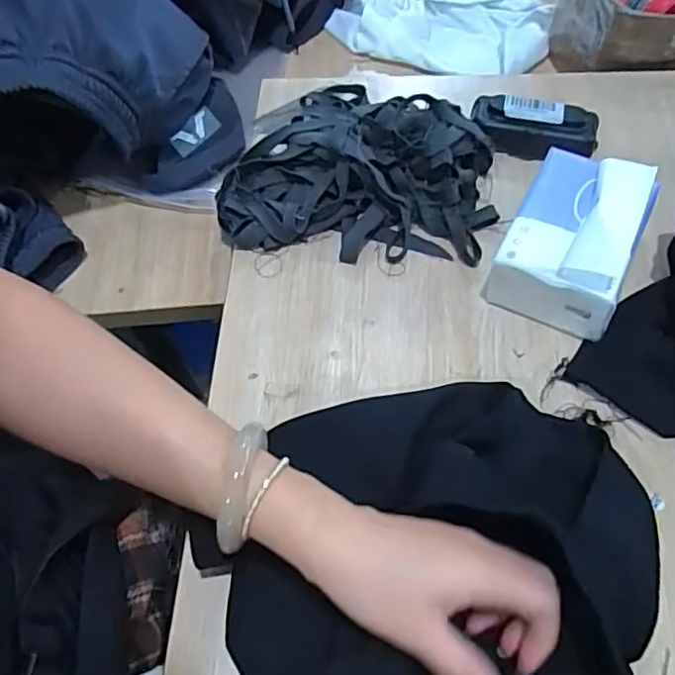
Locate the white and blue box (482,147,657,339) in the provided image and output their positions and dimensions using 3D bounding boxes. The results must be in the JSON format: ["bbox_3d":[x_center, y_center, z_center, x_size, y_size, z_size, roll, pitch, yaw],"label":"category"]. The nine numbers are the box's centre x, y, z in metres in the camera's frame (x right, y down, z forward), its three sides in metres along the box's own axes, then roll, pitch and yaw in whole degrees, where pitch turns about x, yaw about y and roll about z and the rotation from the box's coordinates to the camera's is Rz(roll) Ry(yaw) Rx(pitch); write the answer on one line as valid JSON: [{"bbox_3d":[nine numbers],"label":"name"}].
[{"bbox_3d":[0.173,-0.076,0.454,0.084,0.077,0.120,22,65,15],"label":"white and blue box"}]

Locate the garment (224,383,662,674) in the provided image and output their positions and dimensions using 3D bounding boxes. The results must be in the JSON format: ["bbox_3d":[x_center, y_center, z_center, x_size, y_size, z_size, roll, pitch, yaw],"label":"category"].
[{"bbox_3d":[0.053,0.185,0.313,0.224,0.059,0.358,1,61,5],"label":"garment"}]

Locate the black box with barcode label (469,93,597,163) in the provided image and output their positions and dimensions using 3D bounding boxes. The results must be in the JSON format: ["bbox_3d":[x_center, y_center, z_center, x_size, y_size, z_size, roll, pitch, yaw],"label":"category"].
[{"bbox_3d":[0.172,-0.184,0.539,0.108,0.034,0.047,8,62,8],"label":"black box with barcode label"}]

